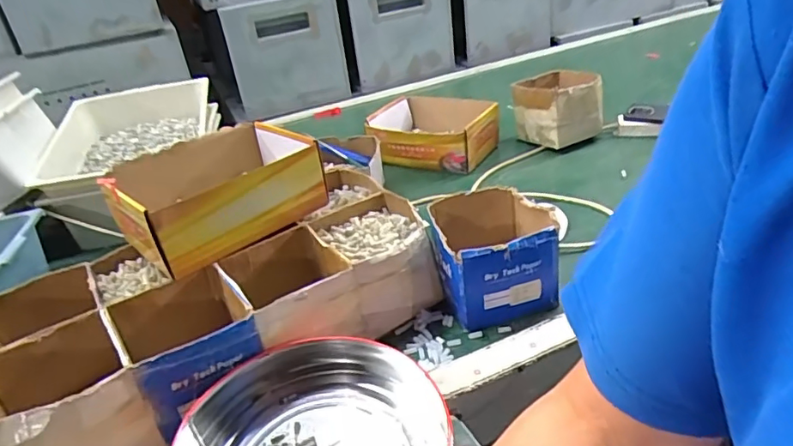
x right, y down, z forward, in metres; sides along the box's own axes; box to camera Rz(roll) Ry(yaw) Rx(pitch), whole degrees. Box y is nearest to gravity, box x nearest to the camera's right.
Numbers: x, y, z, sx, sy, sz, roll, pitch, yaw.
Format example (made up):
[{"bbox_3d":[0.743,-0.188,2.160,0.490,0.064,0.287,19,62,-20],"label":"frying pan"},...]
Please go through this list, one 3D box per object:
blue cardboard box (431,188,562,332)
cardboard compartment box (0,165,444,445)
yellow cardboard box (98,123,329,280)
[{"bbox_3d":[0.125,0.042,0.707,0.144,0.114,0.136,-11,30,-5],"label":"blue cardboard box"},{"bbox_3d":[-0.209,0.093,0.683,0.501,0.117,0.266,-24,33,-26],"label":"cardboard compartment box"},{"bbox_3d":[-0.233,-0.040,0.732,0.248,0.103,0.182,-28,35,-31],"label":"yellow cardboard box"}]

